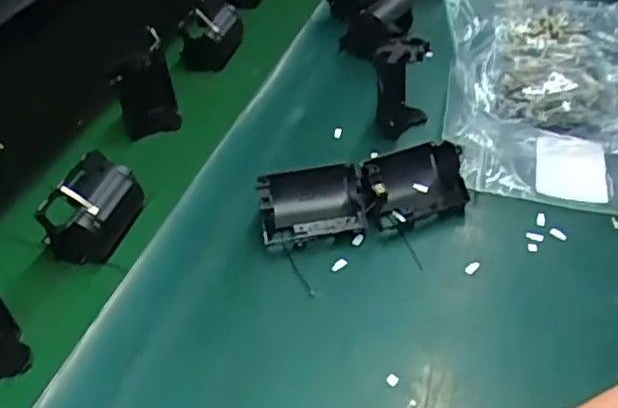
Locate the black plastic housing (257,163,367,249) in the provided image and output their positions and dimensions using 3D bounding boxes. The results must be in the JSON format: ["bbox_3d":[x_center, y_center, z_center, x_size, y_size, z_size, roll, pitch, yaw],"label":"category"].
[{"bbox_3d":[0.002,-0.003,0.441,0.071,0.035,0.052,-6,44,-5],"label":"black plastic housing"}]

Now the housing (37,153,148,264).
[{"bbox_3d":[-0.148,0.007,0.443,0.048,0.044,0.073,9,45,11],"label":"housing"}]

